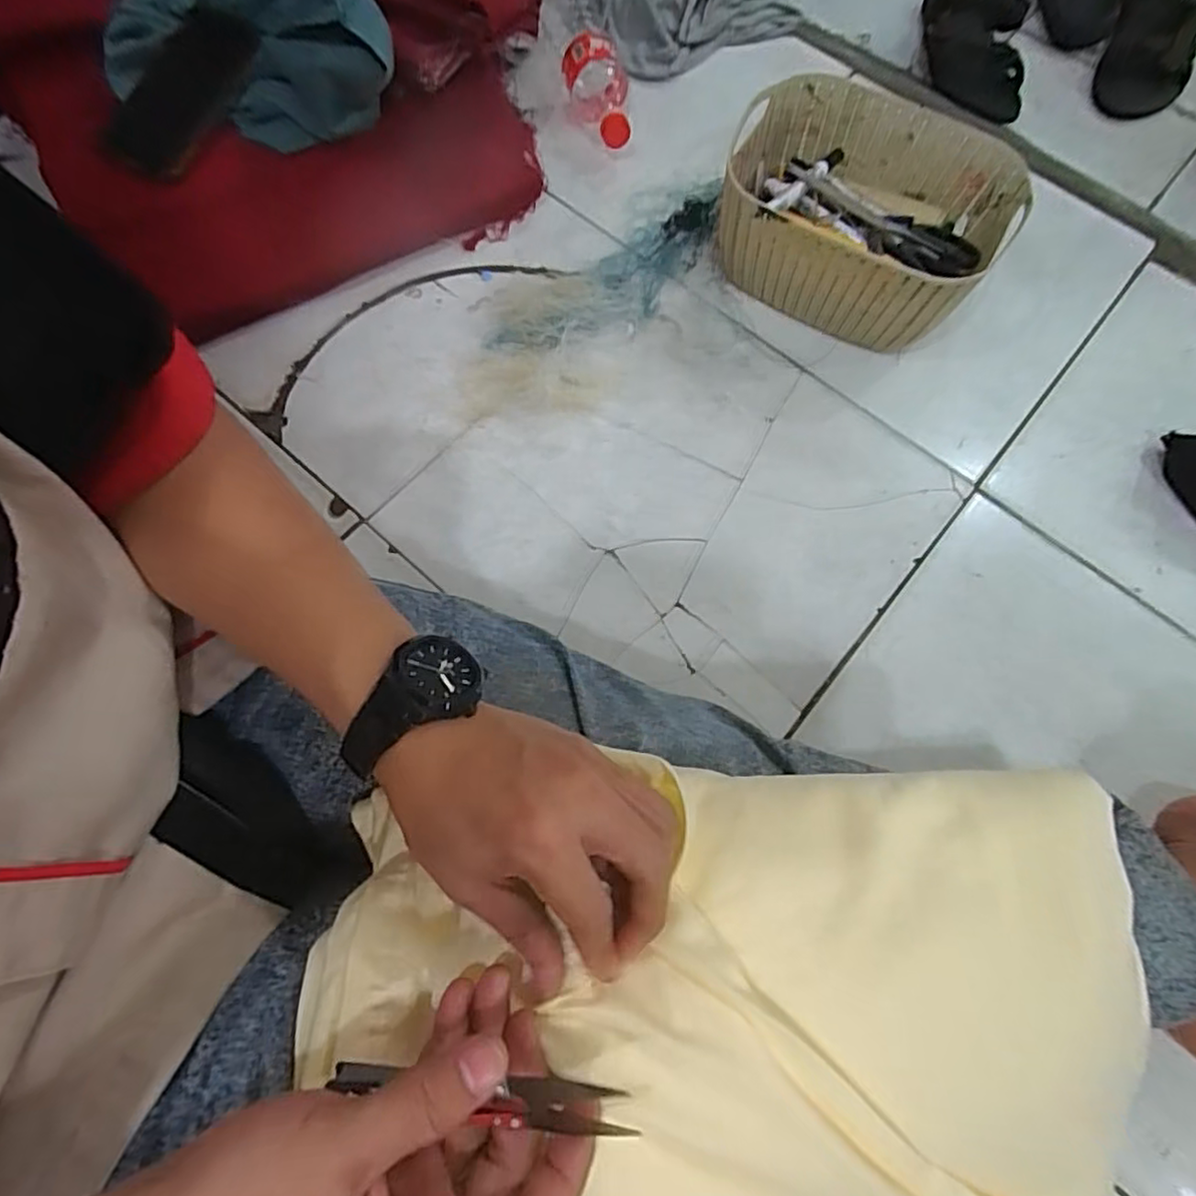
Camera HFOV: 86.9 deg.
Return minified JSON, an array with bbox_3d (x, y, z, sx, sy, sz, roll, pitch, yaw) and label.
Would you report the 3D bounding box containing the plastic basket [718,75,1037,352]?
[{"bbox_3d":[0.243,-0.359,0.610,0.253,0.109,0.196,36,76,10],"label":"plastic basket"}]

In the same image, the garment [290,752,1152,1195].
[{"bbox_3d":[0.068,0.199,0.278,0.385,0.080,0.234,0,71,-1],"label":"garment"}]

